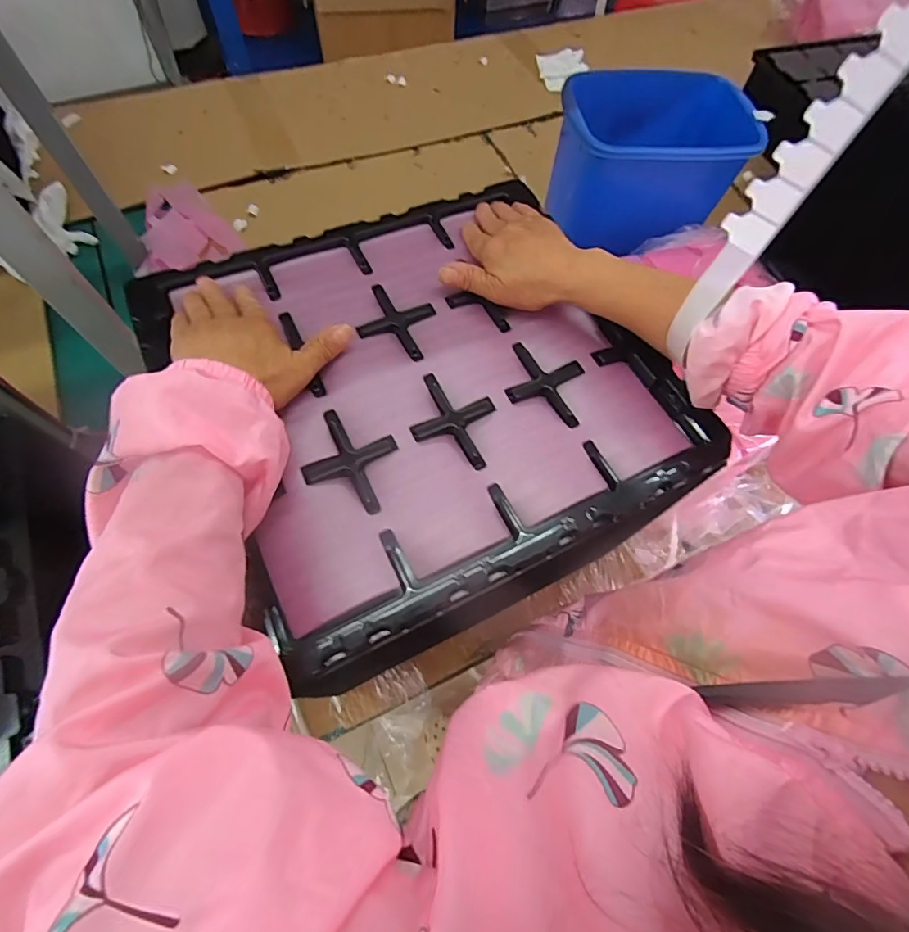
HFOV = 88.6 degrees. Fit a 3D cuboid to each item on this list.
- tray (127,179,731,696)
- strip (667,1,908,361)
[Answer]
[{"bbox_3d":[-0.024,-0.071,0.360,0.334,0.022,0.356,-29,70,-14],"label":"tray"},{"bbox_3d":[0.229,-0.221,0.222,0.027,0.376,0.021,44,42,16],"label":"strip"}]

